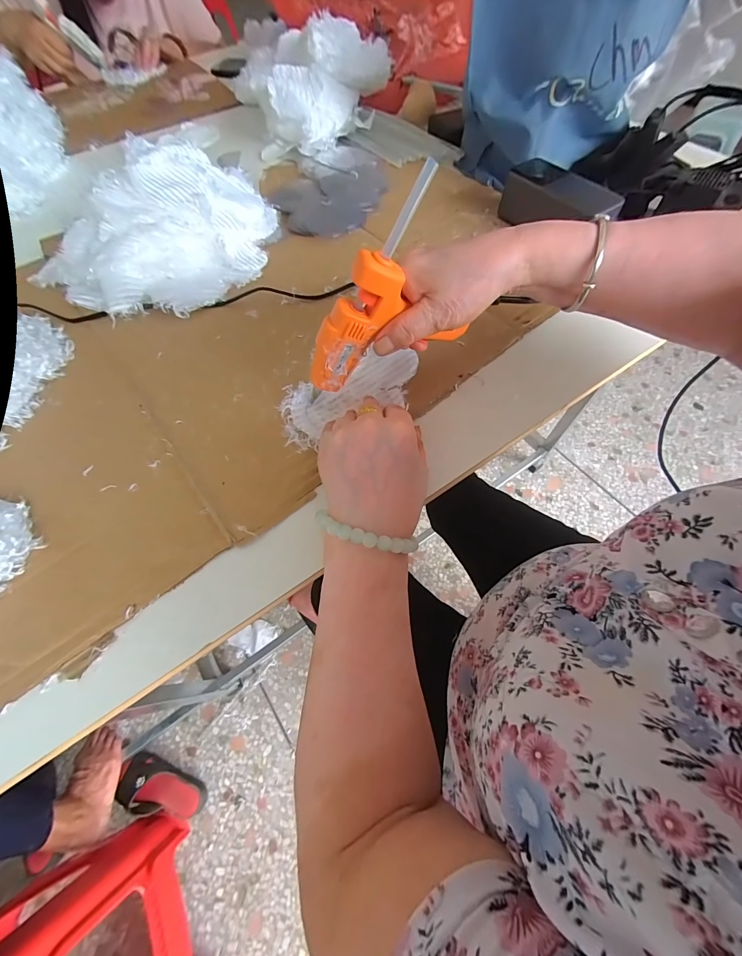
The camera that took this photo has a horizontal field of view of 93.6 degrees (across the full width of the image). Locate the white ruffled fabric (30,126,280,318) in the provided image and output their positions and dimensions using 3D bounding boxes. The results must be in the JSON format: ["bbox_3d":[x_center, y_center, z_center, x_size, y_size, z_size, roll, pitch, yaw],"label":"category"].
[{"bbox_3d":[-0.228,-0.300,0.411,0.195,0.077,0.274,29,69,17],"label":"white ruffled fabric"}]

